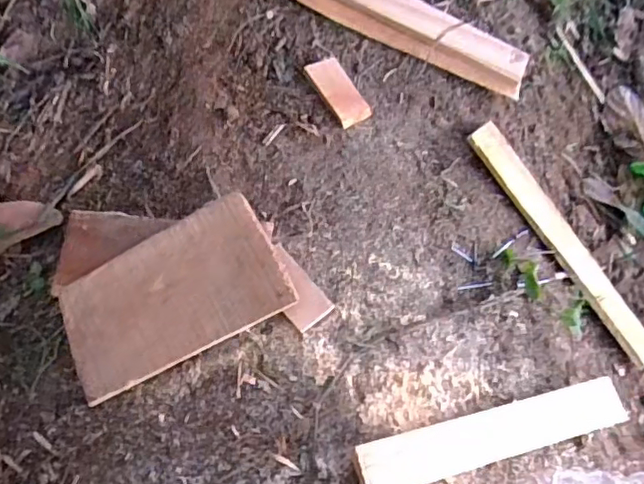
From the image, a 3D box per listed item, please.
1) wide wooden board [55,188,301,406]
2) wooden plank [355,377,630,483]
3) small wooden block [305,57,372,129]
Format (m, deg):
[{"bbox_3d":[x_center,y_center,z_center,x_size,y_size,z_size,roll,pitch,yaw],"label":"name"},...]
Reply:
[{"bbox_3d":[-0.124,0.044,0.477,0.182,0.005,0.103,-28,75,1],"label":"wide wooden board"},{"bbox_3d":[0.139,0.151,0.462,0.239,0.011,0.039,-8,60,-20],"label":"wooden plank"},{"bbox_3d":[0.016,-0.149,0.577,0.035,0.006,0.076,-30,77,-14],"label":"small wooden block"}]

